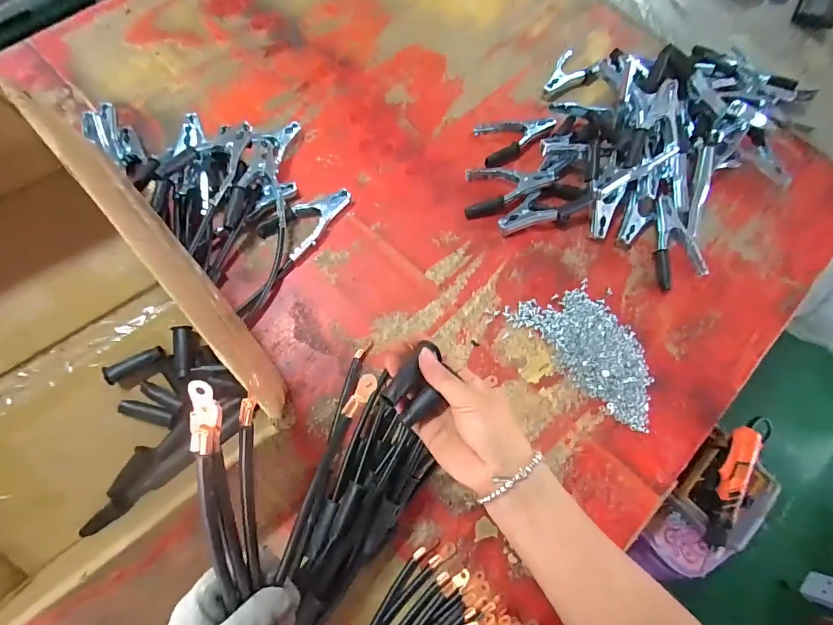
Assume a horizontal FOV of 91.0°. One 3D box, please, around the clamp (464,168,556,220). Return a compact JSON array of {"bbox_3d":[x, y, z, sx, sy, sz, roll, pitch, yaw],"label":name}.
[{"bbox_3d":[0.145,-0.203,0.651,0.144,0.034,0.081,-11,71,-6],"label":"clamp"}]

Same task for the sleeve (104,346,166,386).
[{"bbox_3d":[-0.331,0.062,0.483,0.063,0.019,0.017,-30,73,-26],"label":"sleeve"}]

